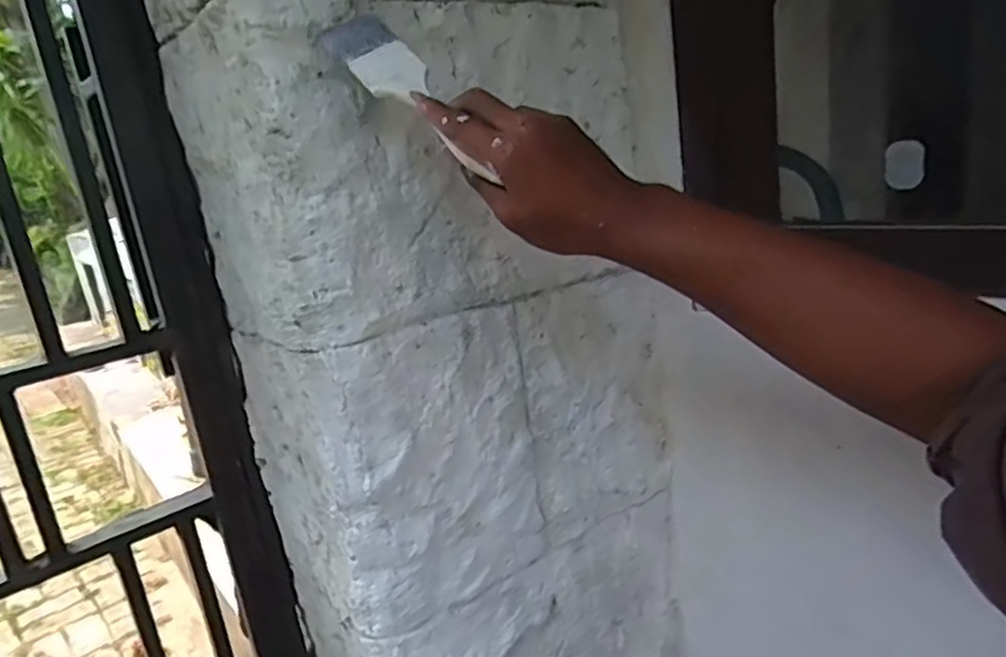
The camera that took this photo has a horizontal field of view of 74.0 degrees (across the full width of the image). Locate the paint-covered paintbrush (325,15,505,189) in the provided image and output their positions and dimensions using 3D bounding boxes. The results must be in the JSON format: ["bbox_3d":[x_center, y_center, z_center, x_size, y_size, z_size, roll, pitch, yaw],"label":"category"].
[{"bbox_3d":[-0.067,-0.173,0.495,0.045,0.024,0.191,-21,63,-40],"label":"paint-covered paintbrush"}]

